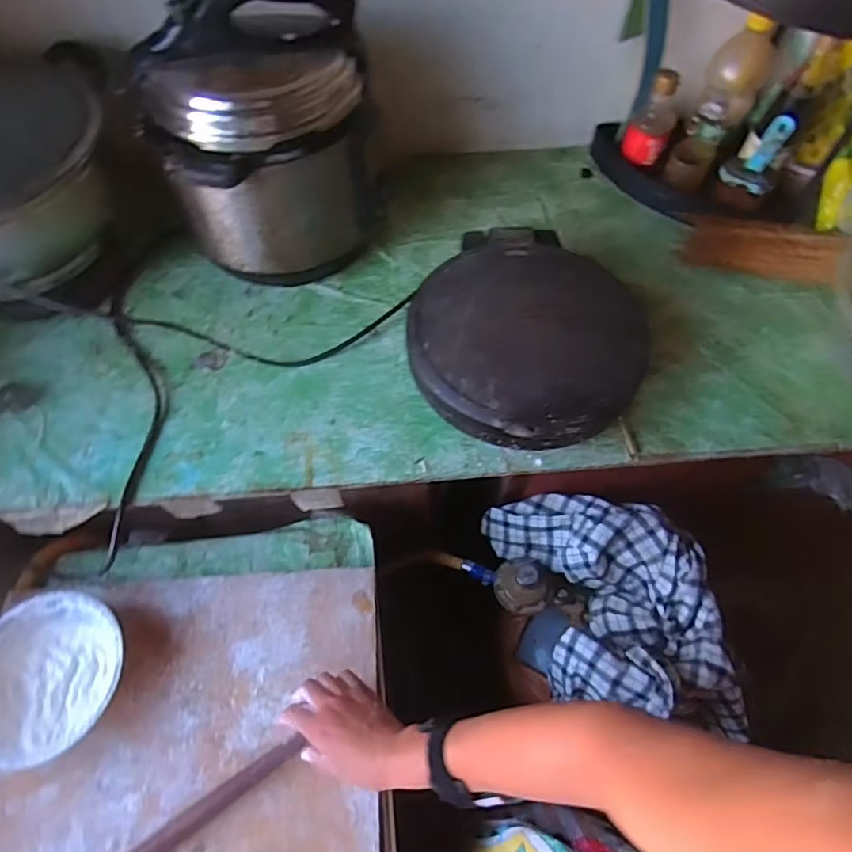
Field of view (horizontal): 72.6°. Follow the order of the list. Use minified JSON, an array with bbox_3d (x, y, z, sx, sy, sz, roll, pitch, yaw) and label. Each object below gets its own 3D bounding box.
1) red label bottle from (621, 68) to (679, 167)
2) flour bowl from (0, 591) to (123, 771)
[{"bbox_3d":[0.341,-0.455,0.876,0.064,0.128,0.048,8,60,5],"label":"red label bottle"},{"bbox_3d":[-0.403,0.270,0.626,0.156,0.049,0.164,0,60,0],"label":"flour bowl"}]

